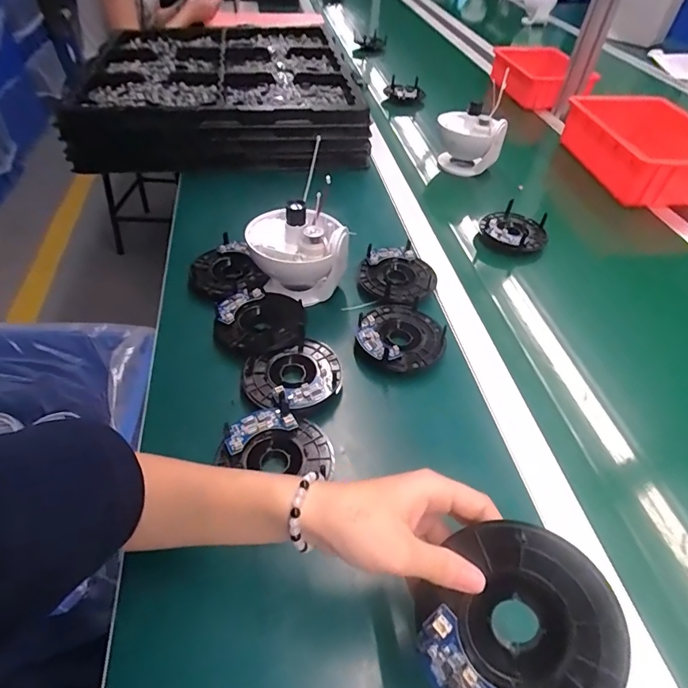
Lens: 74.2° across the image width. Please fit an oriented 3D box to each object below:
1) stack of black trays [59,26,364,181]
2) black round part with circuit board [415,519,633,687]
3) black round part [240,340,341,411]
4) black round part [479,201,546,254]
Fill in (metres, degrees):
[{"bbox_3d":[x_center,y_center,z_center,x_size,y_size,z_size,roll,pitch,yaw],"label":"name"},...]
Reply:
[{"bbox_3d":[-0.252,-0.524,0.941,0.505,0.102,0.601,-7,47,-10],"label":"stack of black trays"},{"bbox_3d":[0.093,0.152,0.242,0.096,0.014,0.101,-4,73,12],"label":"black round part with circuit board"},{"bbox_3d":[-0.050,0.029,0.470,0.102,0.022,0.085,-24,52,-24],"label":"black round part"},{"bbox_3d":[0.263,-0.178,0.696,0.095,0.029,0.093,2,46,-2],"label":"black round part"}]

